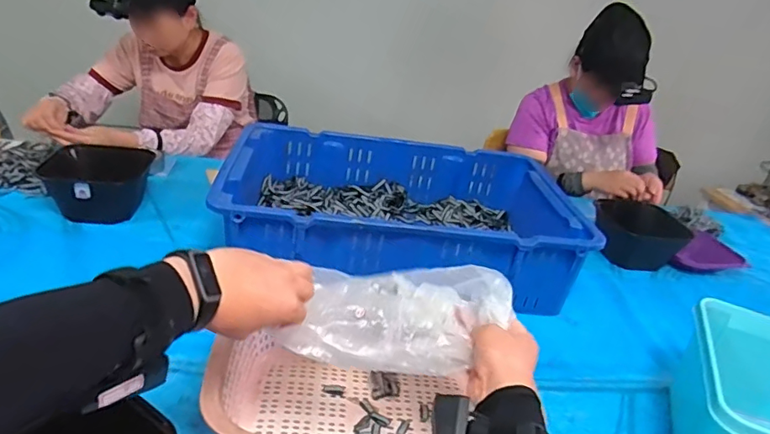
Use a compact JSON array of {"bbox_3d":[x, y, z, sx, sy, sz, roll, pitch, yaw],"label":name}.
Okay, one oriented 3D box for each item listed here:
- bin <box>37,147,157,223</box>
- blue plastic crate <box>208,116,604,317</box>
[{"bbox_3d":[-0.570,-0.064,1.041,0.189,0.101,0.202,-2,29,-17],"label":"bin"},{"bbox_3d":[0.026,-0.016,1.028,0.649,0.146,0.428,7,26,-7],"label":"blue plastic crate"}]

